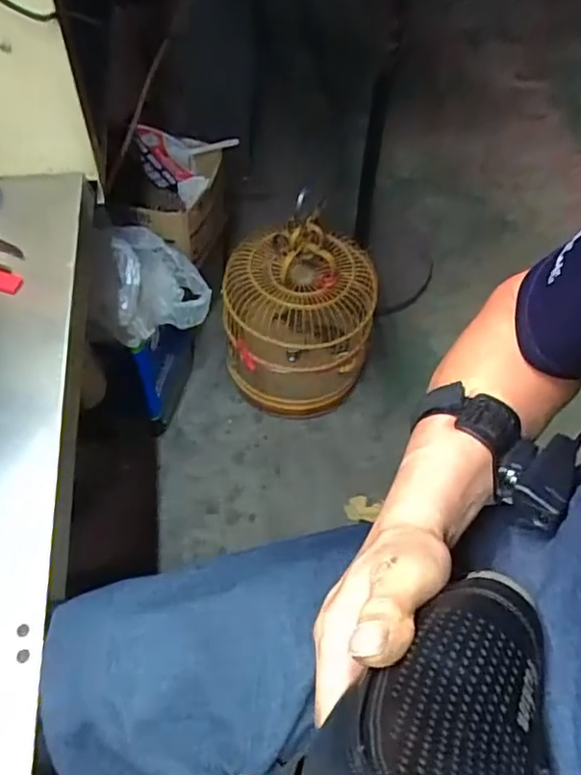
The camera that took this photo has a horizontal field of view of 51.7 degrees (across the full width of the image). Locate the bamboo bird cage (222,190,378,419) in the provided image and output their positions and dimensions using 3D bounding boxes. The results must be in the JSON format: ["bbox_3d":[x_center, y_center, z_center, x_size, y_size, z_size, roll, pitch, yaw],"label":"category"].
[{"bbox_3d":[0.018,-0.151,1.330,0.309,0.419,0.270,4,57,-2],"label":"bamboo bird cage"}]

